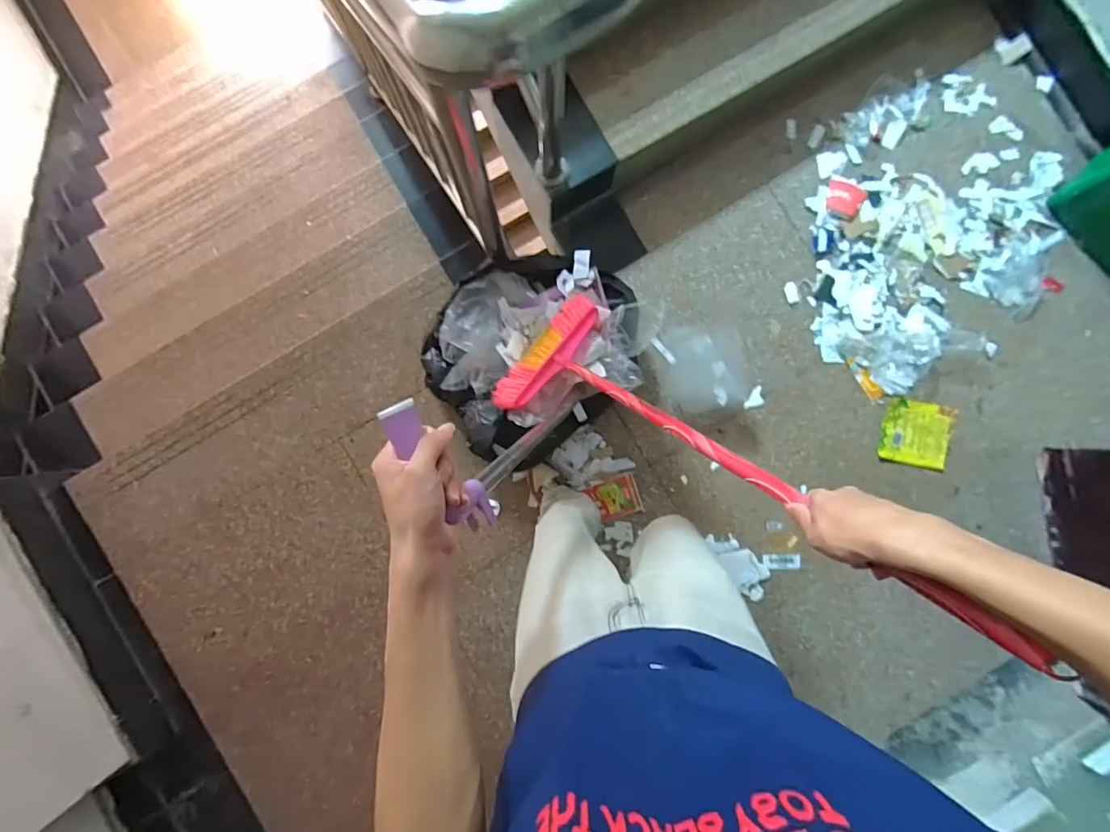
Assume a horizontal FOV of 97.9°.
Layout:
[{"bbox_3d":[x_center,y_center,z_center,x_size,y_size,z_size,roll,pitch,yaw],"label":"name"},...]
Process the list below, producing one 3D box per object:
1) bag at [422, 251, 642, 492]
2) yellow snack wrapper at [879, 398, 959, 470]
[{"bbox_3d":[-0.055,-0.146,1.211,0.539,0.332,0.450,-35,90,0],"label":"bag"},{"bbox_3d":[1.041,0.053,1.387,0.195,0.009,0.181,10,90,0],"label":"yellow snack wrapper"}]

